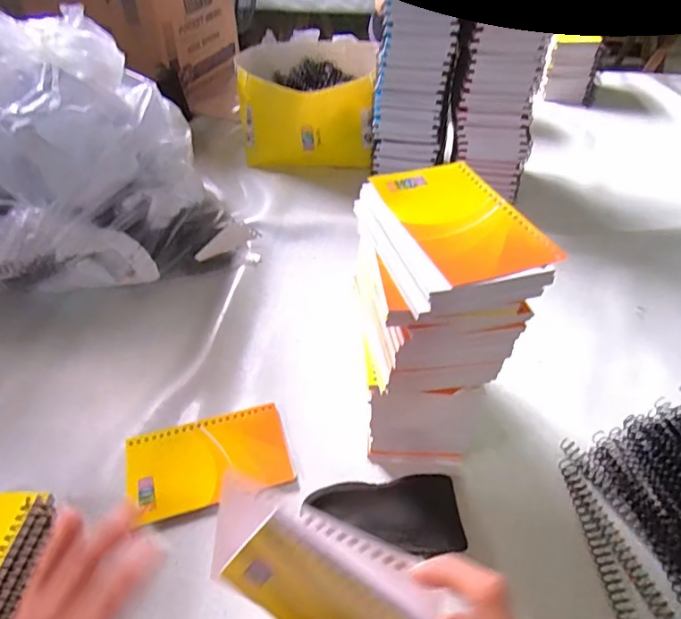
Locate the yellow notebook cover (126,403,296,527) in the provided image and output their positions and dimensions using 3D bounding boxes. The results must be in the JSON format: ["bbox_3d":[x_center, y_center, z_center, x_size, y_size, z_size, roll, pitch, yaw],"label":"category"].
[{"bbox_3d":[-0.111,0.128,0.427,0.129,0.009,0.078,-13,44,-12],"label":"yellow notebook cover"}]

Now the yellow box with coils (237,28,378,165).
[{"bbox_3d":[-0.058,-0.329,0.822,0.203,0.135,0.232,-3,43,-2],"label":"yellow box with coils"}]

